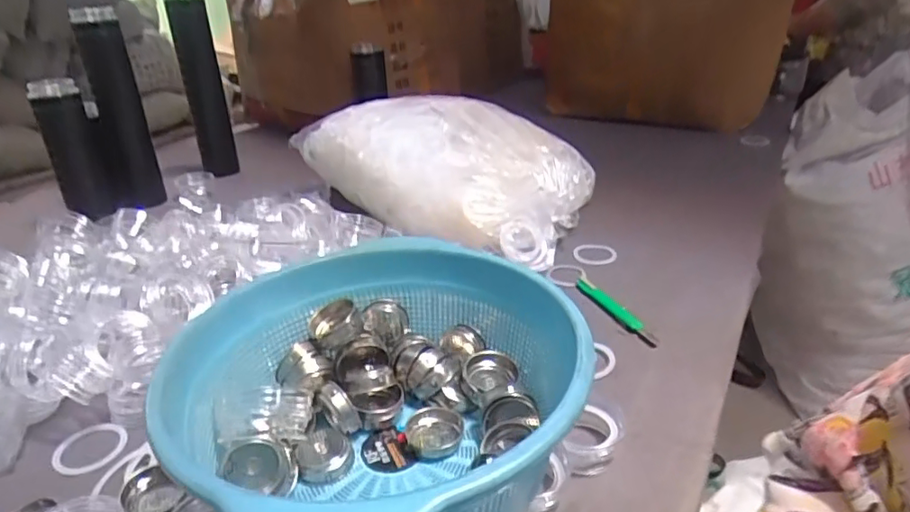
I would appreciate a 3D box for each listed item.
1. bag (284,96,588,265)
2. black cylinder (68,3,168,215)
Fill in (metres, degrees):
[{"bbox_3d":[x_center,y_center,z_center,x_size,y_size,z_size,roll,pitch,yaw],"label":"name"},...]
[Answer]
[{"bbox_3d":[-0.038,-0.147,0.920,0.477,0.151,0.231,17,33,34],"label":"bag"},{"bbox_3d":[-0.571,-0.235,0.999,0.078,0.339,0.069,-19,31,-27],"label":"black cylinder"}]

